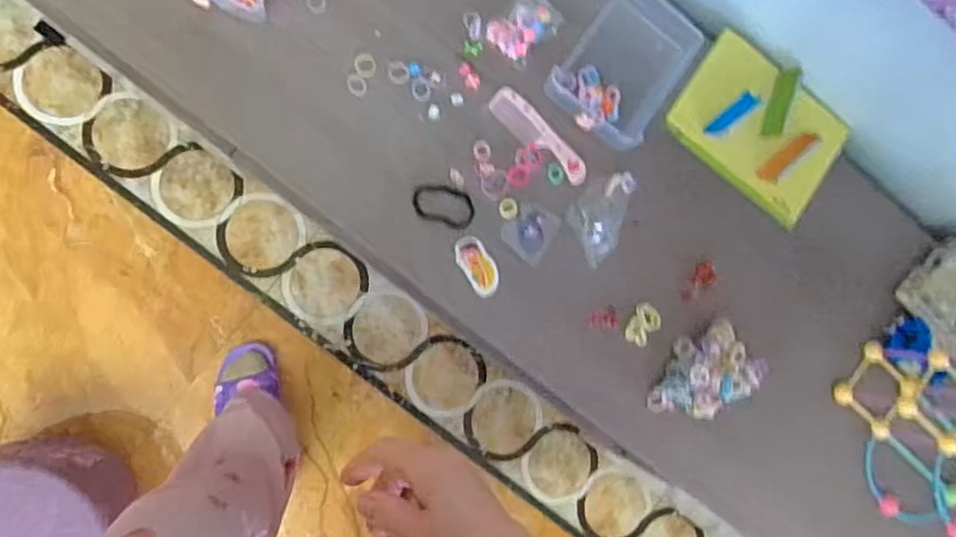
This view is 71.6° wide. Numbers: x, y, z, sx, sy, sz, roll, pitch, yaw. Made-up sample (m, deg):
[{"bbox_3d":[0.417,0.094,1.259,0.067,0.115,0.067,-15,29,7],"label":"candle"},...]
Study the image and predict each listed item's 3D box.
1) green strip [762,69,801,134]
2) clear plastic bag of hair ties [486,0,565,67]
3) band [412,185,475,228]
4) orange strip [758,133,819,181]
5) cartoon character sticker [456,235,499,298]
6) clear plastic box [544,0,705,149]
[{"bbox_3d":[0.376,-0.208,0.820,0.020,0.020,0.089,21,83,-10],"label":"green strip"},{"bbox_3d":[0.056,-0.278,0.757,0.056,0.016,0.083,44,80,-6],"label":"clear plastic bag of hair ties"},{"bbox_3d":[-0.037,-0.070,0.735,0.070,0.010,0.041,19,83,-10],"label":"band"},{"bbox_3d":[0.386,-0.139,0.821,0.084,0.005,0.023,-40,91,7],"label":"orange strip"},{"bbox_3d":[-0.001,-0.002,0.741,0.032,0.007,0.070,-32,93,-11],"label":"cartoon character sticker"},{"bbox_3d":[0.170,-0.231,0.761,0.130,0.041,0.170,38,80,-7],"label":"clear plastic box"}]

